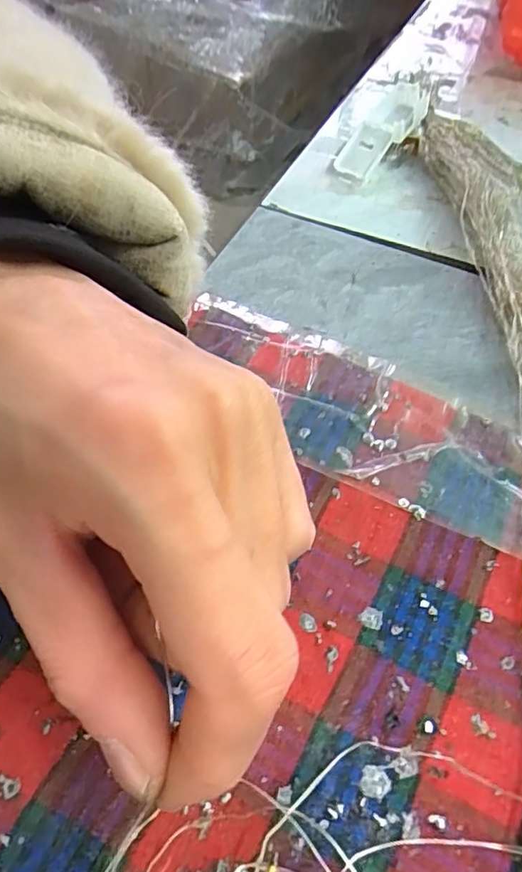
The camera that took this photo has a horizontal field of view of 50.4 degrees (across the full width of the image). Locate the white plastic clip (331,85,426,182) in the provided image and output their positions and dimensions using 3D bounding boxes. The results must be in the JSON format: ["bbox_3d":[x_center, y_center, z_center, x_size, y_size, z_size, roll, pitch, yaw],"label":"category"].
[{"bbox_3d":[0.056,-0.148,0.270,0.024,0.013,0.056,39,86,22],"label":"white plastic clip"}]

